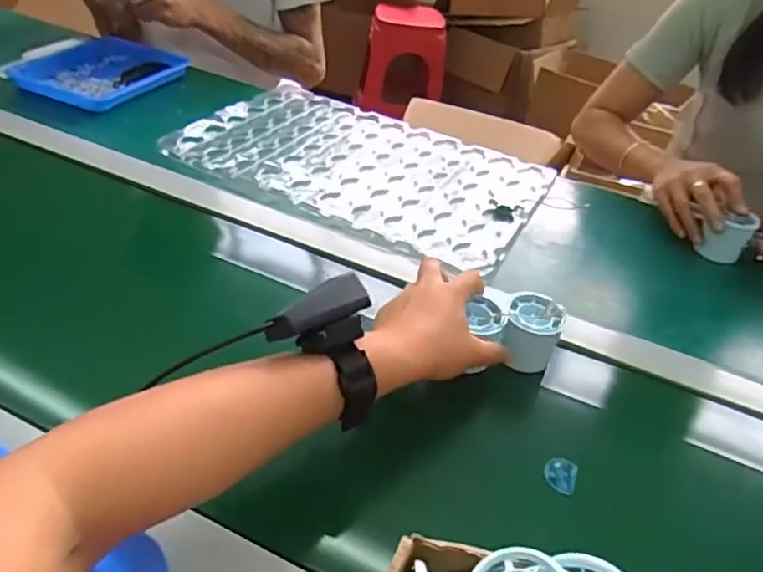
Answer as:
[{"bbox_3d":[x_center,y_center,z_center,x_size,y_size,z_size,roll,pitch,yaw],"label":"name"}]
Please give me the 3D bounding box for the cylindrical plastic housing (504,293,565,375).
[{"bbox_3d":[0.139,0.042,0.554,0.047,0.060,0.051,4,39,-4],"label":"cylindrical plastic housing"}]

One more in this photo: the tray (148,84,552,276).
[{"bbox_3d":[-0.020,-0.164,0.789,0.443,0.017,0.286,22,41,17],"label":"tray"}]

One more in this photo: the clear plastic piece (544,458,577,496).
[{"bbox_3d":[0.138,0.146,0.464,0.023,0.008,0.025,18,40,13],"label":"clear plastic piece"}]

